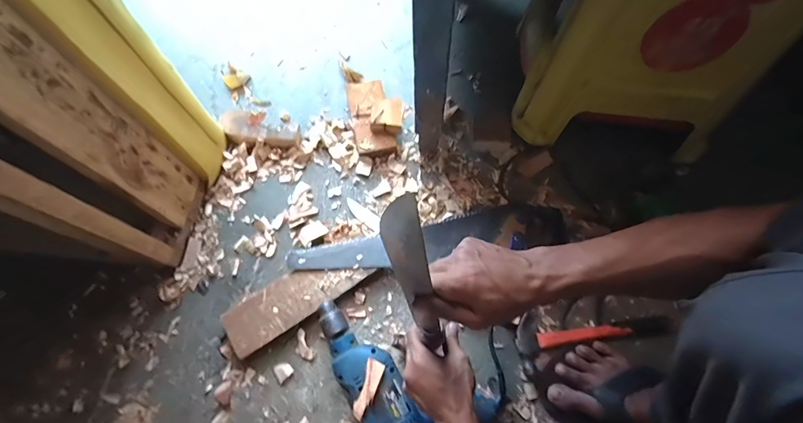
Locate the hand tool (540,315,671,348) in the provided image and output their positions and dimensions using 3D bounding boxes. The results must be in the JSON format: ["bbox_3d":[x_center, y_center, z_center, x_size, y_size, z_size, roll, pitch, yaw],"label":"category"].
[{"bbox_3d":[0.334,0.196,0.597,0.215,0.013,0.024,-8,67,-2],"label":"hand tool"}]

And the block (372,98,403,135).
[{"bbox_3d":[-0.028,-0.191,0.736,0.061,0.029,0.073,1,67,2],"label":"block"}]

